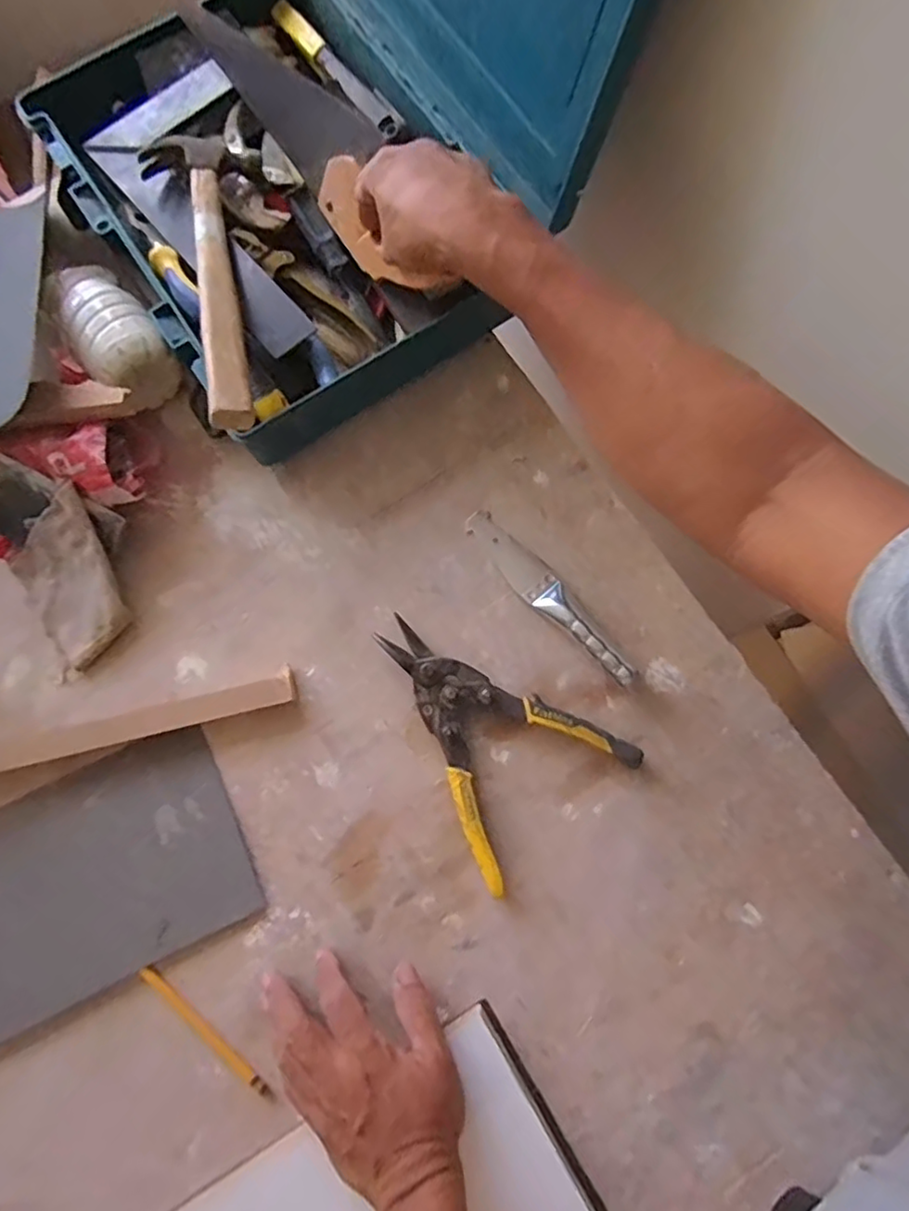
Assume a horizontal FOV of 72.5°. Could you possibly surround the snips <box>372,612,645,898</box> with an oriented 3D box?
[{"bbox_3d":[0.022,0.098,0.521,0.156,0.025,0.219,-41,82,-6],"label":"snips"}]

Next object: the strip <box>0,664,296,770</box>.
[{"bbox_3d":[-0.391,0.129,0.511,0.521,0.025,0.027,-14,80,-2],"label":"strip"}]

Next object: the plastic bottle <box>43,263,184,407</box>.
[{"bbox_3d":[-0.301,-0.234,0.562,0.071,0.065,0.138,-37,81,-6],"label":"plastic bottle"}]

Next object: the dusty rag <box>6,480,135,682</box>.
[{"bbox_3d":[-0.330,-0.018,0.534,0.098,0.048,0.128,-34,81,-5],"label":"dusty rag"}]

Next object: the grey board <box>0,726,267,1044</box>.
[{"bbox_3d":[-0.383,0.263,0.500,0.433,0.010,0.166,-26,80,-4],"label":"grey board"}]

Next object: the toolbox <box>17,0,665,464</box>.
[{"bbox_3d":[-0.124,-0.428,0.447,0.382,0.361,0.405,-33,81,-5],"label":"toolbox"}]

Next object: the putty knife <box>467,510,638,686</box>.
[{"bbox_3d":[0.082,-0.010,0.540,0.035,0.026,0.196,-39,81,-6],"label":"putty knife"}]

